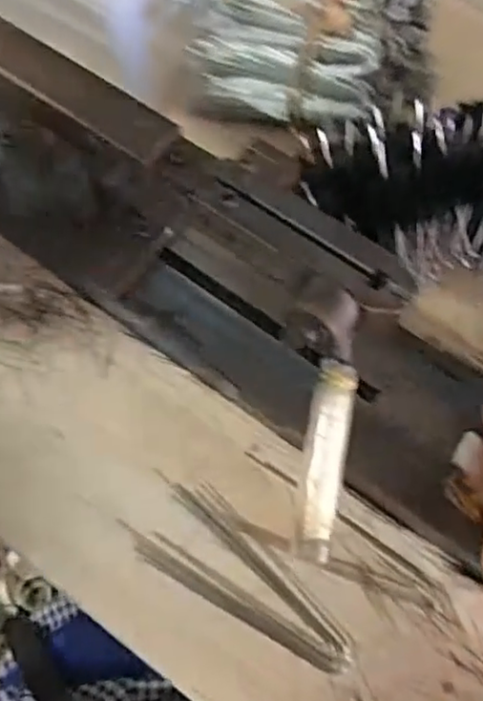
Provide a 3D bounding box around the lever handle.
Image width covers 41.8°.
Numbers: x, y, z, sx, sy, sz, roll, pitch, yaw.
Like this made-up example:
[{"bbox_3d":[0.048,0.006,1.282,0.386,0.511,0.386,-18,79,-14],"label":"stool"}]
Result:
[{"bbox_3d":[0.037,0.034,0.294,0.031,0.017,0.124,2,91,-2],"label":"lever handle"}]

